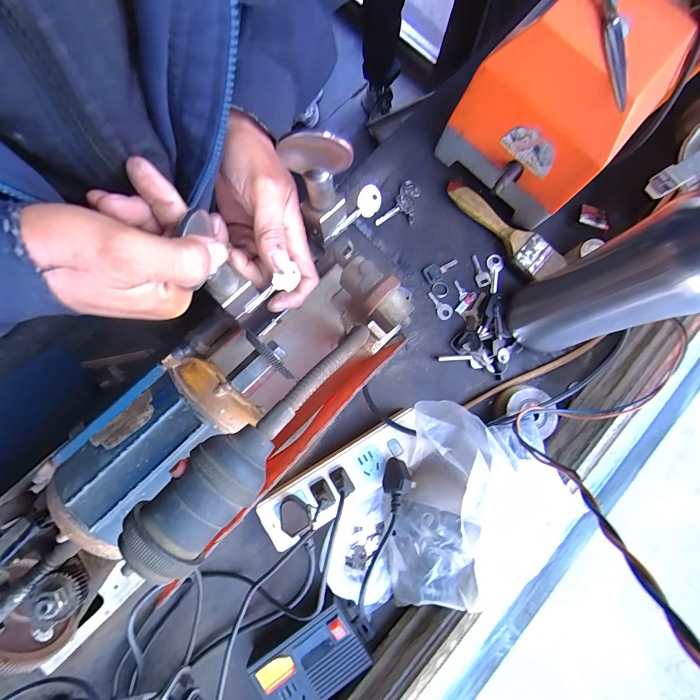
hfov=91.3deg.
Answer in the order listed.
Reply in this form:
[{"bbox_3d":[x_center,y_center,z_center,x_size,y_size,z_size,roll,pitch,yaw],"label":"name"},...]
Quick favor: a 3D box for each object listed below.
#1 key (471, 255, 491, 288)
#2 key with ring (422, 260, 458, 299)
[{"bbox_3d":[0.163,-0.099,0.427,0.017,0.004,0.041,-13,80,-4],"label":"key"},{"bbox_3d":[0.116,-0.088,0.420,0.046,0.008,0.041,-20,80,-5],"label":"key with ring"}]

